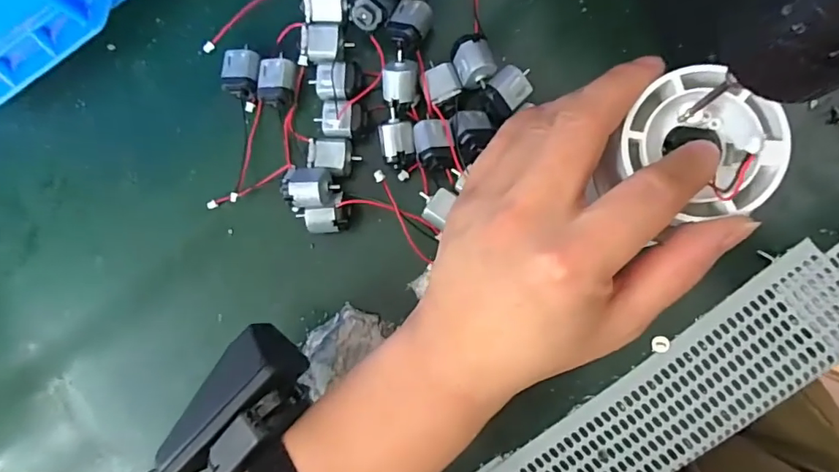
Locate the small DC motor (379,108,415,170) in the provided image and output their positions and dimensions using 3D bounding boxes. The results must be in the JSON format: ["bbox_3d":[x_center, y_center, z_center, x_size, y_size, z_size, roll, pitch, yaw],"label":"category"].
[{"bbox_3d":[-0.011,-0.048,0.259,0.017,0.018,0.029,-4,89,6],"label":"small DC motor"}]

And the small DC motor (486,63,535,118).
[{"bbox_3d":[0.045,-0.072,0.255,0.017,0.018,0.025,44,94,5],"label":"small DC motor"}]

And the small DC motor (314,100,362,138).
[{"bbox_3d":[-0.041,-0.060,0.262,0.023,0.012,0.018,8,90,6],"label":"small DC motor"}]

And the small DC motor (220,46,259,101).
[{"bbox_3d":[-0.093,-0.086,0.269,0.019,0.015,0.026,6,90,6],"label":"small DC motor"}]

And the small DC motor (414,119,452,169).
[{"bbox_3d":[0.006,-0.045,0.251,0.016,0.014,0.026,-11,88,6],"label":"small DC motor"}]

